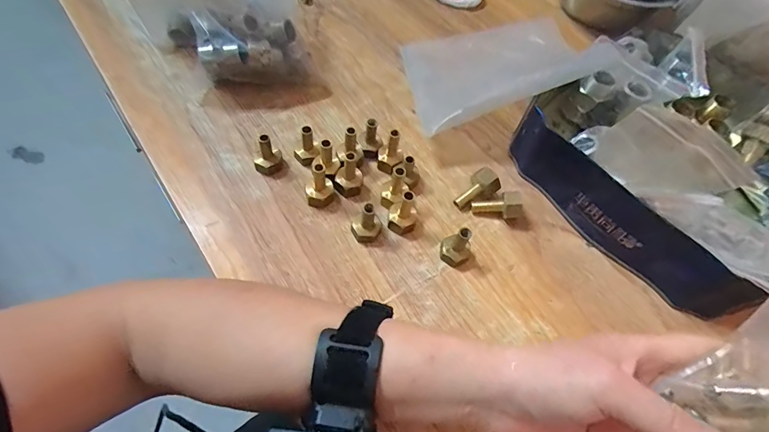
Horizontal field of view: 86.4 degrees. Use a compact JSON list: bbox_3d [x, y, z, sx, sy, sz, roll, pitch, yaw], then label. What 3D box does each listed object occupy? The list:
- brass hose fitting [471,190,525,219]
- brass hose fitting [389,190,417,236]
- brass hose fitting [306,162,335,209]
[{"bbox_3d":[0.098,-0.008,0.359,0.043,0.019,0.022,-6,62,7],"label":"brass hose fitting"},{"bbox_3d":[0.016,-0.004,0.331,0.023,0.042,0.021,3,59,-5],"label":"brass hose fitting"},{"bbox_3d":[-0.054,-0.025,0.340,0.023,0.034,0.024,3,59,-5],"label":"brass hose fitting"}]

